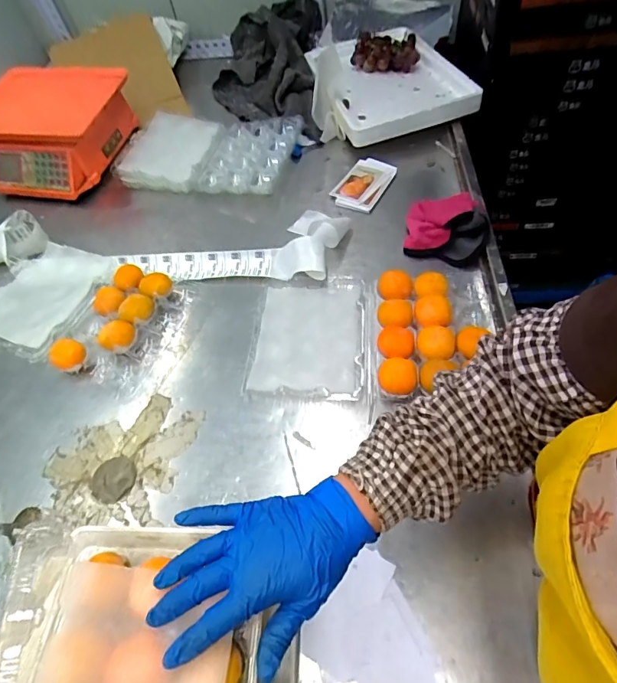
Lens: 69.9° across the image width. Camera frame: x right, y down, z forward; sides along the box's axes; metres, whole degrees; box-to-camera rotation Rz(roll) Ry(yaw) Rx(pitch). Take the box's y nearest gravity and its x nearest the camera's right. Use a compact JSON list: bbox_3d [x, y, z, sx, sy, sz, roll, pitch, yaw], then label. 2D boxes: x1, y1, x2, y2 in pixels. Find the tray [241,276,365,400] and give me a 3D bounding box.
[{"bbox_3d":[0.001,-0.014,0.676,0.167,0.028,0.221,2,56,8],"label":"tray"}]

